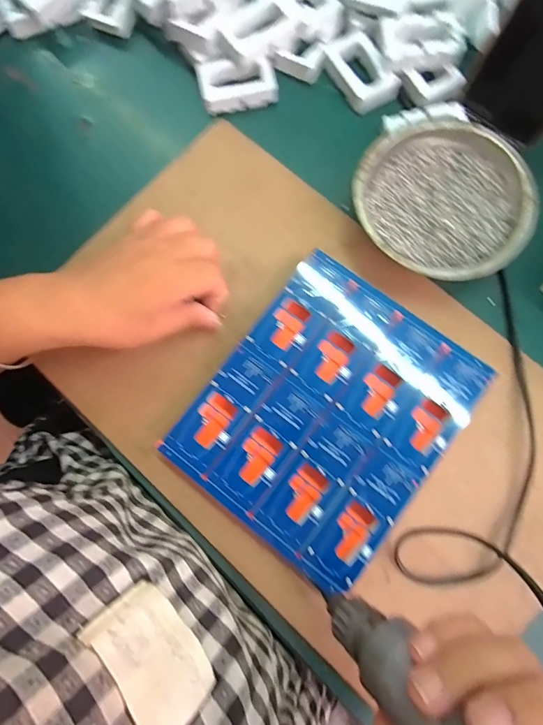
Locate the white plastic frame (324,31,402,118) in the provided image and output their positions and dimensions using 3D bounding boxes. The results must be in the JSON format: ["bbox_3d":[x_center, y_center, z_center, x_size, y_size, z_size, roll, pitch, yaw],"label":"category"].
[{"bbox_3d":[0.078,-0.256,0.343,0.043,0.013,0.068,-30,81,-5],"label":"white plastic frame"}]

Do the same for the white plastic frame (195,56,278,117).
[{"bbox_3d":[-0.031,-0.248,0.344,0.066,0.022,0.038,-12,80,-2],"label":"white plastic frame"}]

